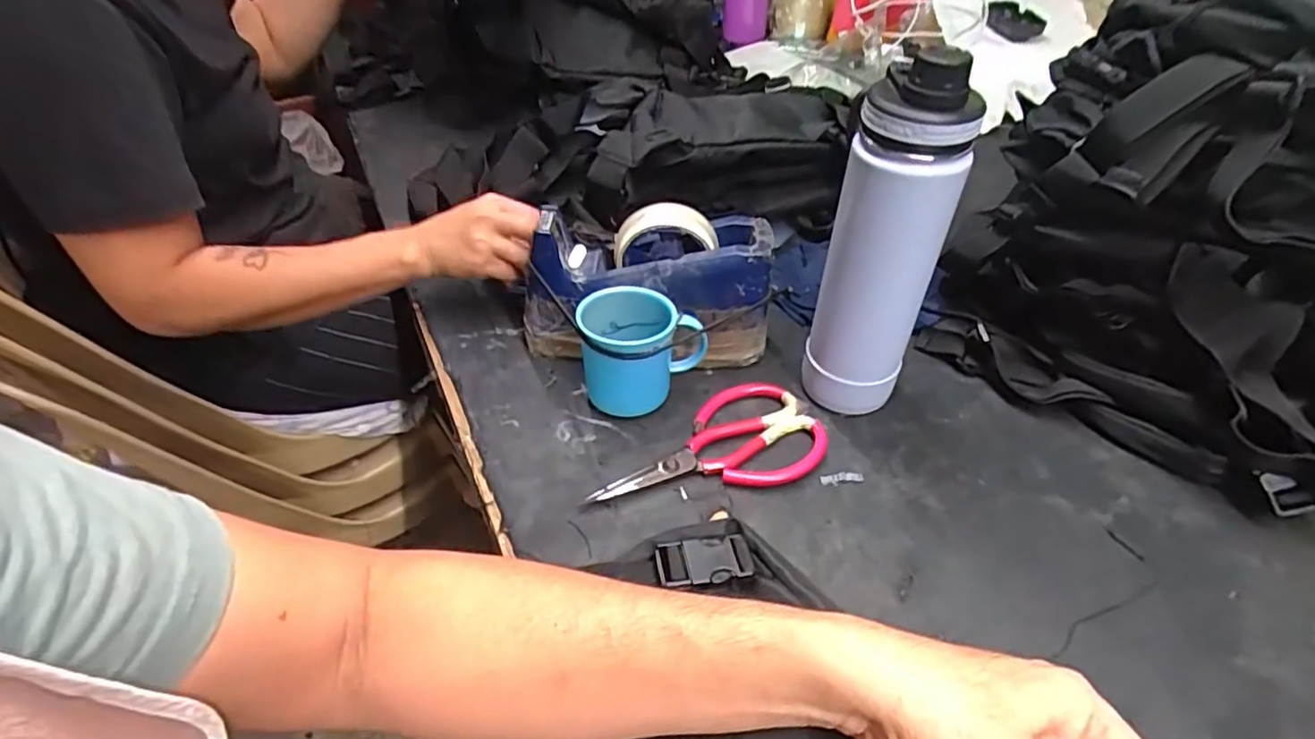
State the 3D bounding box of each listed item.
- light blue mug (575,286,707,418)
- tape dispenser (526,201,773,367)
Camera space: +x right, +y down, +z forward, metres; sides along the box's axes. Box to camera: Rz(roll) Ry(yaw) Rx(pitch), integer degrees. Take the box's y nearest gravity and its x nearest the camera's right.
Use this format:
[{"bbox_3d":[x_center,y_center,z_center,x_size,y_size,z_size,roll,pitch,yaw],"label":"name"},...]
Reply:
[{"bbox_3d":[-0.012,-0.015,0.531,0.098,0.084,0.070,-6,44,-5],"label":"light blue mug"},{"bbox_3d":[-0.011,-0.067,0.547,0.209,0.121,0.084,3,44,4],"label":"tape dispenser"}]

